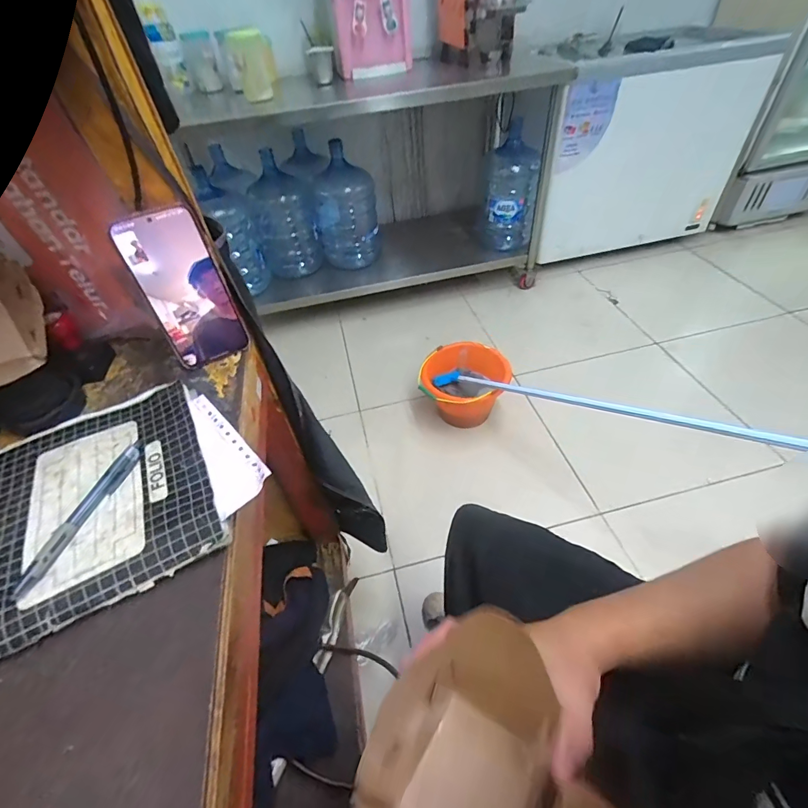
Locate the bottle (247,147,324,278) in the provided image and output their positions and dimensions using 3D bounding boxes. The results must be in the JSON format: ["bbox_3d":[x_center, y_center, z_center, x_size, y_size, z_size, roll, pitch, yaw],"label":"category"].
[{"bbox_3d":[-0.509,-0.785,1.741,0.258,0.447,0.255,-16,47,-9],"label":"bottle"}]

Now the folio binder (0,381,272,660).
[{"bbox_3d":[-0.299,0.091,0.341,0.333,0.018,0.207,-24,49,-16],"label":"folio binder"}]

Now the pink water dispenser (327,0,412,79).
[{"bbox_3d":[-0.123,-1.358,1.401,0.279,0.345,0.326,-5,47,2],"label":"pink water dispenser"}]

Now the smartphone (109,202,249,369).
[{"bbox_3d":[-0.228,-0.117,0.432,0.082,0.161,0.013,-25,41,-18],"label":"smartphone"}]

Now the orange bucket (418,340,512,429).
[{"bbox_3d":[0.197,-0.045,1.391,0.271,0.218,0.264,-3,47,3],"label":"orange bucket"}]

